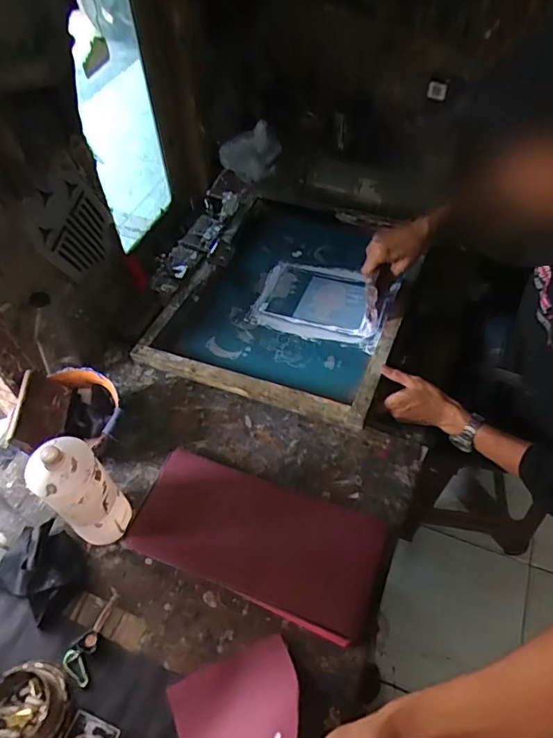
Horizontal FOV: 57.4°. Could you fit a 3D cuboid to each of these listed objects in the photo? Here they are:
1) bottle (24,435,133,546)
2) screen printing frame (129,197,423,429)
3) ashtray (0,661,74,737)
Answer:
[{"bbox_3d":[-0.267,0.174,0.699,0.067,0.220,0.084,37,64,26],"label":"bottle"},{"bbox_3d":[0.039,-0.146,1.036,0.446,0.061,0.511,18,57,16],"label":"screen printing frame"},{"bbox_3d":[-0.316,0.428,0.638,0.092,0.036,0.098,-2,54,2],"label":"ashtray"}]

